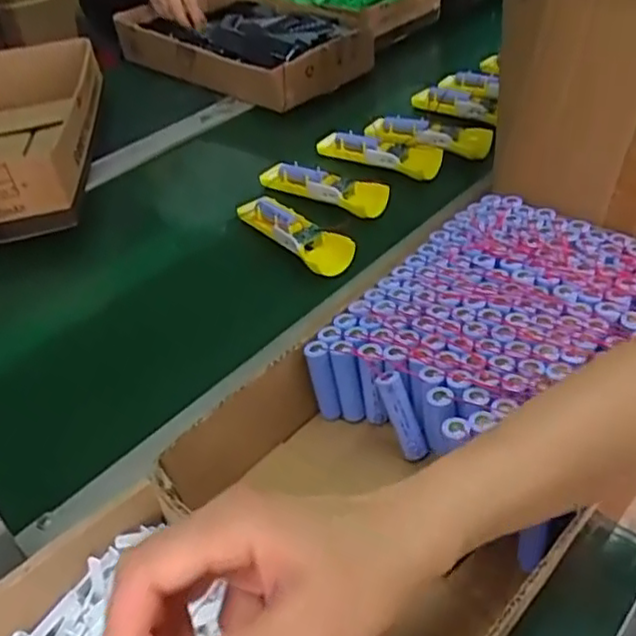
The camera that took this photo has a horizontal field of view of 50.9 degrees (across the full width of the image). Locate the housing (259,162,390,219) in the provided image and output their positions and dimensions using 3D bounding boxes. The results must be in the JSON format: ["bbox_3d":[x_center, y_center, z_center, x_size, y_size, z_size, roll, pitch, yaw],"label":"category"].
[{"bbox_3d":[0.002,-0.150,0.753,0.157,0.029,0.038,18,46,25],"label":"housing"}]

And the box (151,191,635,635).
[{"bbox_3d":[0.107,0.059,0.484,0.220,0.077,0.402,30,52,34],"label":"box"}]

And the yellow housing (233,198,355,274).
[{"bbox_3d":[-0.028,-0.090,0.701,0.160,0.035,0.049,31,53,34],"label":"yellow housing"}]

